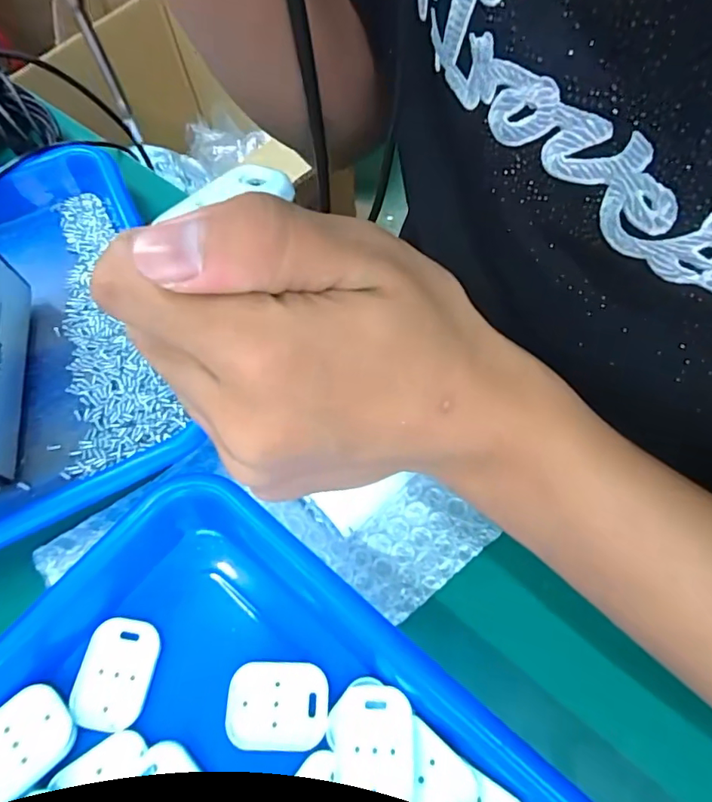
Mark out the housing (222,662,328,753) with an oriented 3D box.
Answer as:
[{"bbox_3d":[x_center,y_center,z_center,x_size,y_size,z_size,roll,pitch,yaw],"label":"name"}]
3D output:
[{"bbox_3d":[-0.031,0.121,0.201,0.039,0.004,0.030,0,64,3],"label":"housing"}]

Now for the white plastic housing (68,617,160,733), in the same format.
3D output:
[{"bbox_3d":[-0.098,0.111,0.207,0.030,0.004,0.040,5,65,5],"label":"white plastic housing"}]

